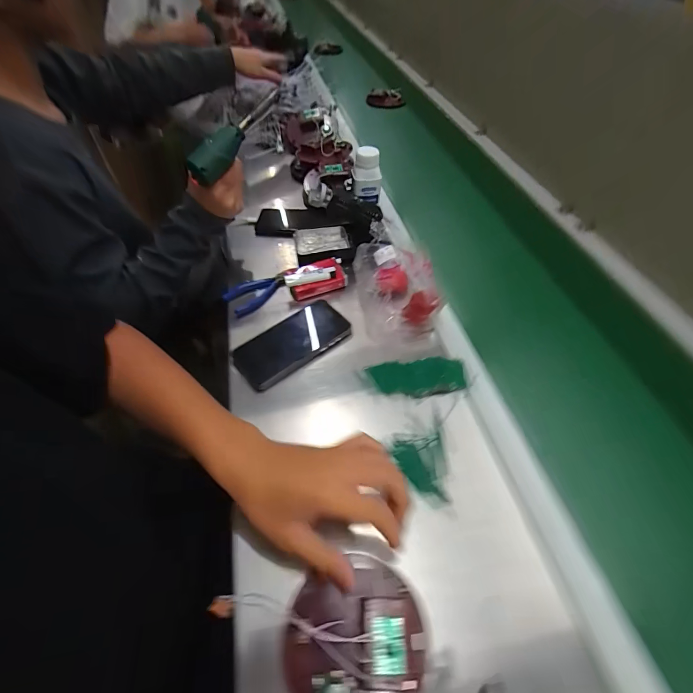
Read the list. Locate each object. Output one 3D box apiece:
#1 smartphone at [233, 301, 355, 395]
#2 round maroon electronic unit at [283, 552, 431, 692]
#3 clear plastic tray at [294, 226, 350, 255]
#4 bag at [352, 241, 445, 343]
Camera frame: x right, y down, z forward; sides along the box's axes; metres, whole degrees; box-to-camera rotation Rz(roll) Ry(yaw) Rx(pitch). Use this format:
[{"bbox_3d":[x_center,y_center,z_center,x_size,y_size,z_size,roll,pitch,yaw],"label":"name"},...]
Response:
[{"bbox_3d":[-0.077,-0.009,0.499,0.162,0.015,0.080,-34,60,-23],"label":"smartphone"},{"bbox_3d":[0.011,0.246,0.295,0.118,0.026,0.120,1,51,-2],"label":"round maroon electronic unit"},{"bbox_3d":[-0.046,-0.200,0.658,0.098,0.048,0.017,-5,53,-4],"label":"clear plastic tray"},{"bbox_3d":[0.074,-0.095,0.541,0.119,0.092,0.156,2,52,-5],"label":"bag"}]

